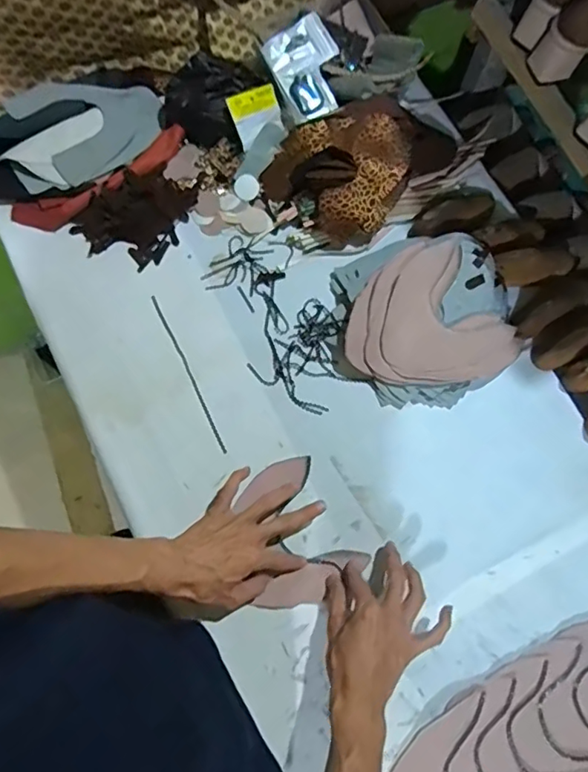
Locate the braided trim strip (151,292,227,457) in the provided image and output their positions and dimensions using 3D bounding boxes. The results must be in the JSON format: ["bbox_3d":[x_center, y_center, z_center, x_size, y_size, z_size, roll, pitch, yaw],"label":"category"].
[{"bbox_3d":[-0.139,-0.018,0.698,0.008,0.005,0.236,-25,75,-10],"label":"braided trim strip"}]

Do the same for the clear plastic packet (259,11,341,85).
[{"bbox_3d":[0.007,-0.504,0.793,0.102,0.015,0.072,-31,89,-2],"label":"clear plastic packet"}]

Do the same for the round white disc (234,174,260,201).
[{"bbox_3d":[-0.068,-0.285,0.764,0.035,0.004,0.036,0,91,1],"label":"round white disc"}]

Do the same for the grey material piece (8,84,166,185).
[{"bbox_3d":[-0.293,-0.399,0.777,0.190,0.037,0.164,-41,78,-14],"label":"grey material piece"}]

